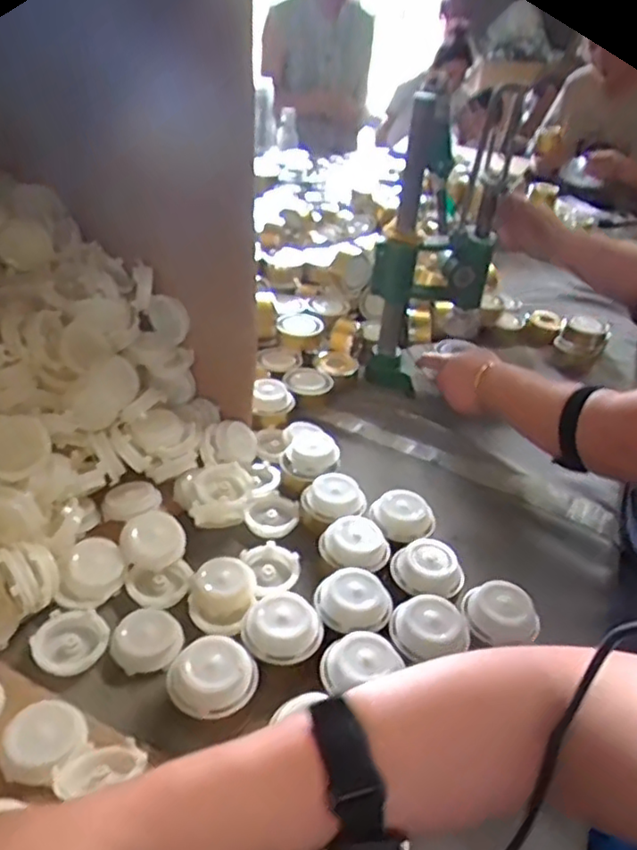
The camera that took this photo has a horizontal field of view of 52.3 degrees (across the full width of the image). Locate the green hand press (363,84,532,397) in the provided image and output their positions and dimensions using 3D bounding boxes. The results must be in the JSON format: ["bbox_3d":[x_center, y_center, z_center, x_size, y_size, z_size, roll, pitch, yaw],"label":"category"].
[{"bbox_3d":[0.142,-0.209,0.804,0.138,0.350,0.155,10,33,7],"label":"green hand press"}]

